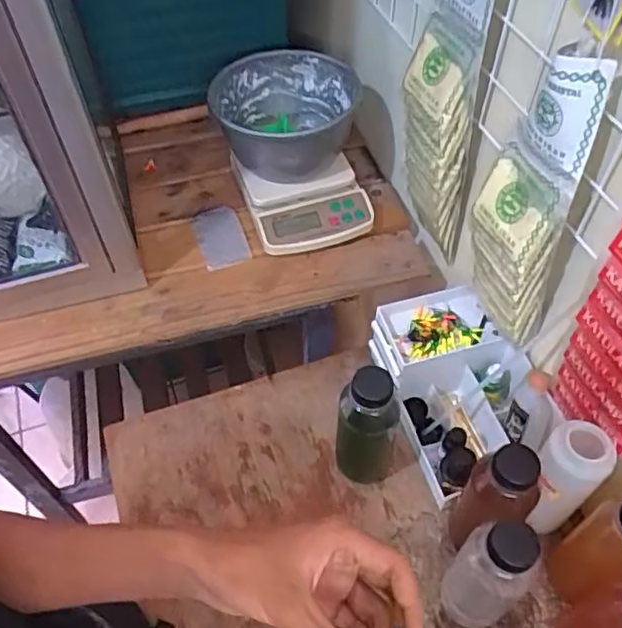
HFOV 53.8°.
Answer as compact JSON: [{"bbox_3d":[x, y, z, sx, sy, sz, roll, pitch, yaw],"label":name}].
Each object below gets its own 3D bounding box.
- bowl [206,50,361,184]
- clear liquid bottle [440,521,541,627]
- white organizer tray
[{"bbox_3d":[-0.048,-0.278,0.853,0.167,0.112,0.210,26,58,20],"label":"bowl"},{"bbox_3d":[0.166,0.245,0.571,0.053,0.191,0.064,-34,59,-22],"label":"clear liquid bottle"},{"bbox_3d":[0.175,0.088,0.742,0.139,0.097,0.219,-17,54,-11],"label":"white organizer tray"}]

